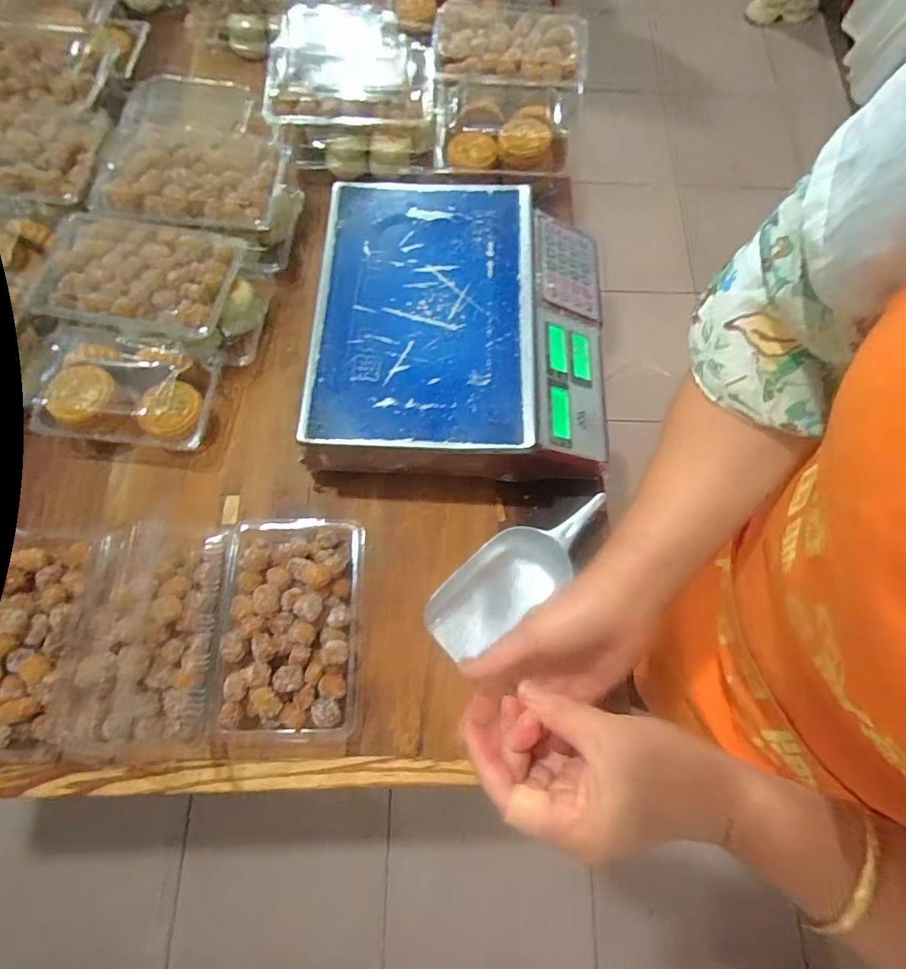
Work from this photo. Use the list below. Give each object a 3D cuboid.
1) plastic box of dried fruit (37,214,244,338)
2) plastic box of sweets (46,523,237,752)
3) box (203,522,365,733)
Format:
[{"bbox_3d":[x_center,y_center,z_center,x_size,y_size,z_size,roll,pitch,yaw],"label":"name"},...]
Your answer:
[{"bbox_3d":[-0.337,-0.226,0.570,0.189,0.027,0.123,5,72,0],"label":"plastic box of dried fruit"},{"bbox_3d":[-0.294,0.146,0.517,0.135,0.046,0.210,1,72,-1],"label":"plastic box of sweets"},{"bbox_3d":[-0.166,0.137,0.534,0.136,0.044,0.211,0,72,-1],"label":"box"}]

